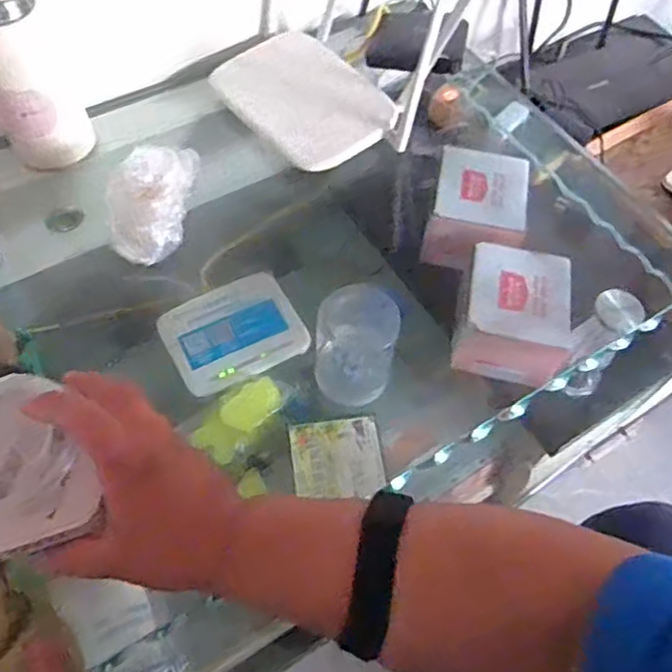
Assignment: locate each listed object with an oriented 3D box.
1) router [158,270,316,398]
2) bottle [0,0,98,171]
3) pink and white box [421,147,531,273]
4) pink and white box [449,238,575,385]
[{"bbox_3d":[-0.118,-0.004,0.728,0.147,0.022,0.117,-28,64,-18],"label":"router"},{"bbox_3d":[-0.287,-0.245,0.581,0.076,0.186,0.070,-21,62,-15],"label":"bottle"},{"bbox_3d":[0.170,-0.154,0.756,0.103,0.069,0.135,13,59,5],"label":"pink and white box"},{"bbox_3d":[0.189,-0.021,0.688,0.113,0.092,0.122,15,59,6],"label":"pink and white box"}]

